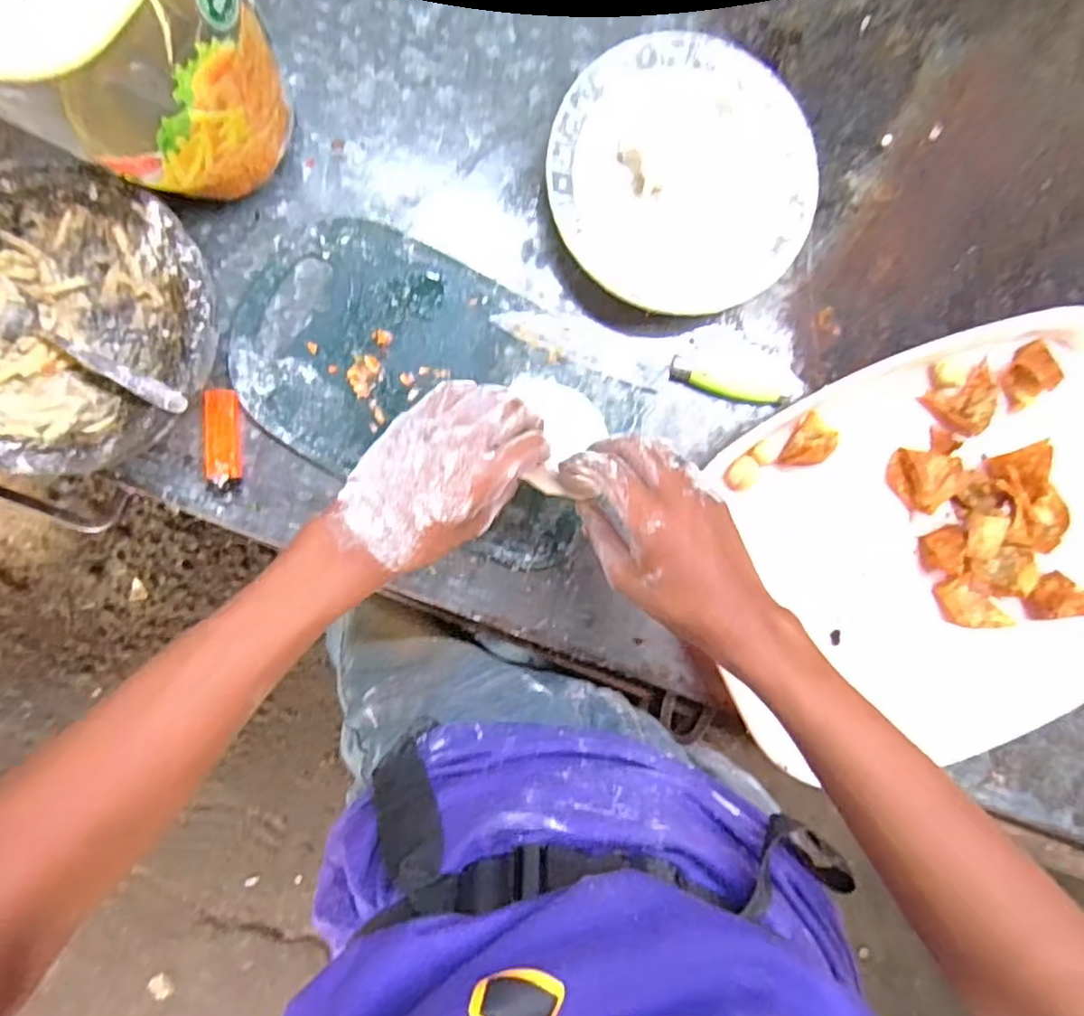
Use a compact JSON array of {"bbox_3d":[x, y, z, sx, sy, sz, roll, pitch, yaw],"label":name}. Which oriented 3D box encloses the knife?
[{"bbox_3d":[0.085,-0.115,0.524,0.237,0.016,0.041,14,90,-6],"label":"knife"}]

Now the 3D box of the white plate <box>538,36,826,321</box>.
[{"bbox_3d":[0.107,-0.247,0.509,0.195,0.046,0.194,0,91,-5],"label":"white plate"}]

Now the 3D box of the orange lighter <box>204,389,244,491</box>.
[{"bbox_3d":[-0.234,-0.050,0.492,0.023,0.010,0.072,0,91,-5],"label":"orange lighter"}]

